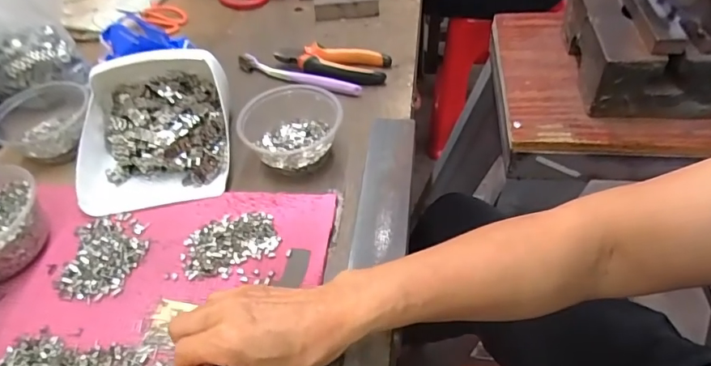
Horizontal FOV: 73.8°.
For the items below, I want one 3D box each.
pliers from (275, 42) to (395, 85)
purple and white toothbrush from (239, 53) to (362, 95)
[{"bbox_3d":[-0.033,-0.152,0.611,0.149,0.025,0.062,8,49,10],"label":"pliers"},{"bbox_3d":[-0.077,-0.140,0.609,0.179,0.016,0.020,20,52,20],"label":"purple and white toothbrush"}]

